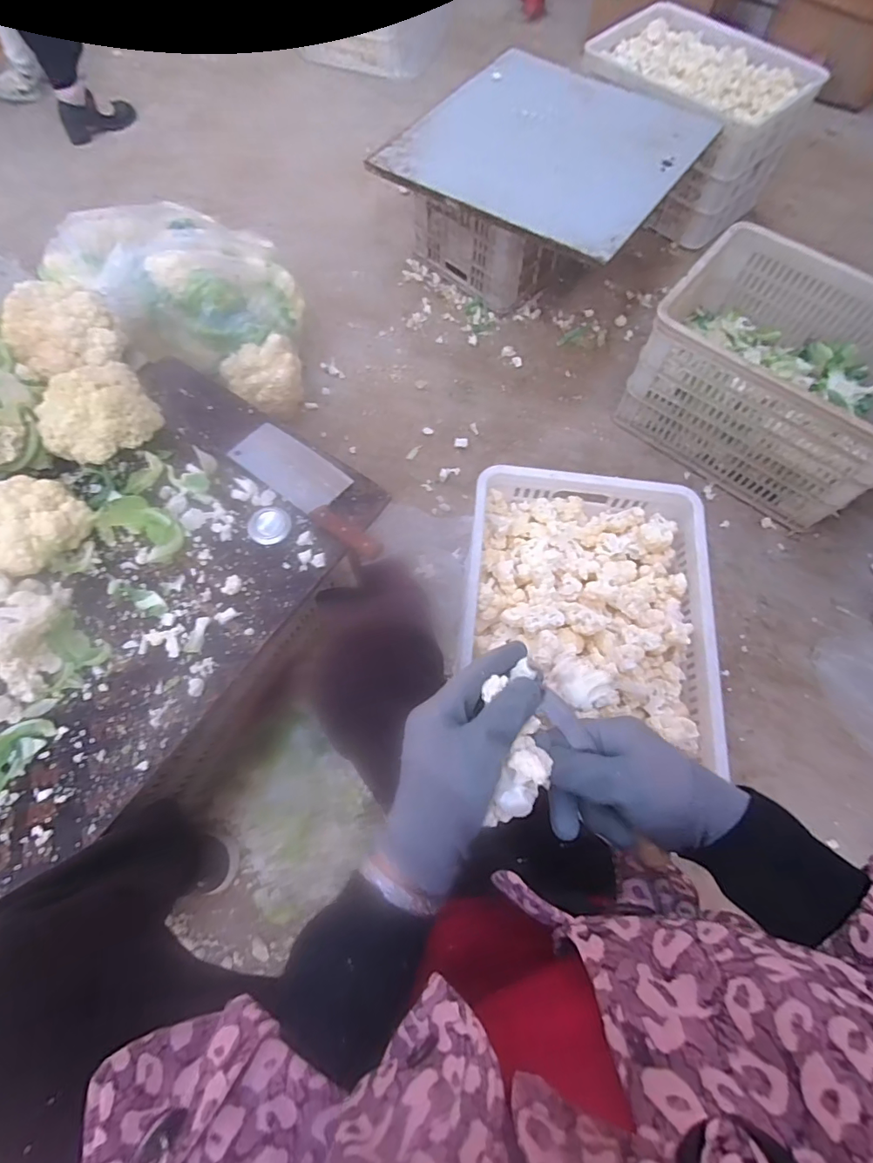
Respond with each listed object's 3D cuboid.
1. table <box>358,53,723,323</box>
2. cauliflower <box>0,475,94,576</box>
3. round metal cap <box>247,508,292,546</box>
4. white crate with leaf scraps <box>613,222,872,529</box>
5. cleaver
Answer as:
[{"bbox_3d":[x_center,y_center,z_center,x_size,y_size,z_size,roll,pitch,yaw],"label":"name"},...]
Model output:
[{"bbox_3d":[0.283,-0.975,1.255,0.557,0.270,0.636,32,71,12],"label":"table"},{"bbox_3d":[-0.560,-0.075,0.674,0.112,0.092,0.140,39,72,14],"label":"cauliflower"},{"bbox_3d":[-0.251,-0.086,0.730,0.066,0.022,0.056,24,69,9],"label":"round metal cap"},{"bbox_3d":[0.729,-0.427,1.047,0.522,0.280,0.387,35,71,13],"label":"white crate with leaf scraps"},{"bbox_3d":[-0.186,-0.148,0.754,0.306,0.022,0.091,38,72,13],"label":"cleaver"}]

